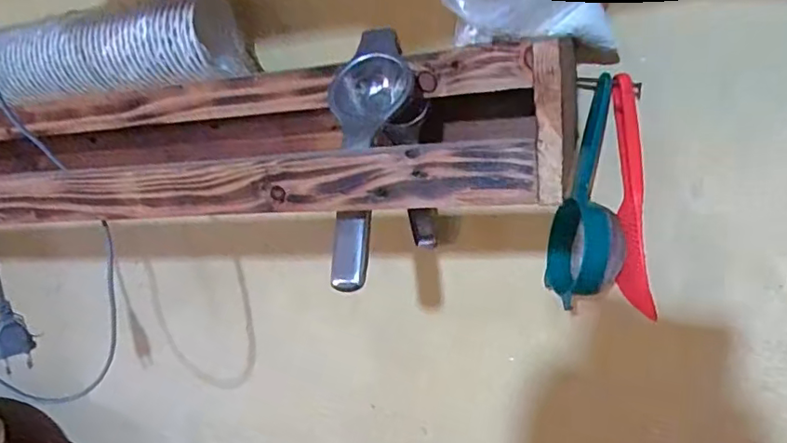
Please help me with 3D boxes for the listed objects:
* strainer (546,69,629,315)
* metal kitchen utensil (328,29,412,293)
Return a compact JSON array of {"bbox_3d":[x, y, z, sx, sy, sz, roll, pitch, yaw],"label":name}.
[{"bbox_3d":[0.154,-0.021,0.457,0.062,0.168,0.071,-1,19,18],"label":"strainer"},{"bbox_3d":[-0.022,-0.053,0.406,0.058,0.208,0.028,-1,-25,18],"label":"metal kitchen utensil"}]

